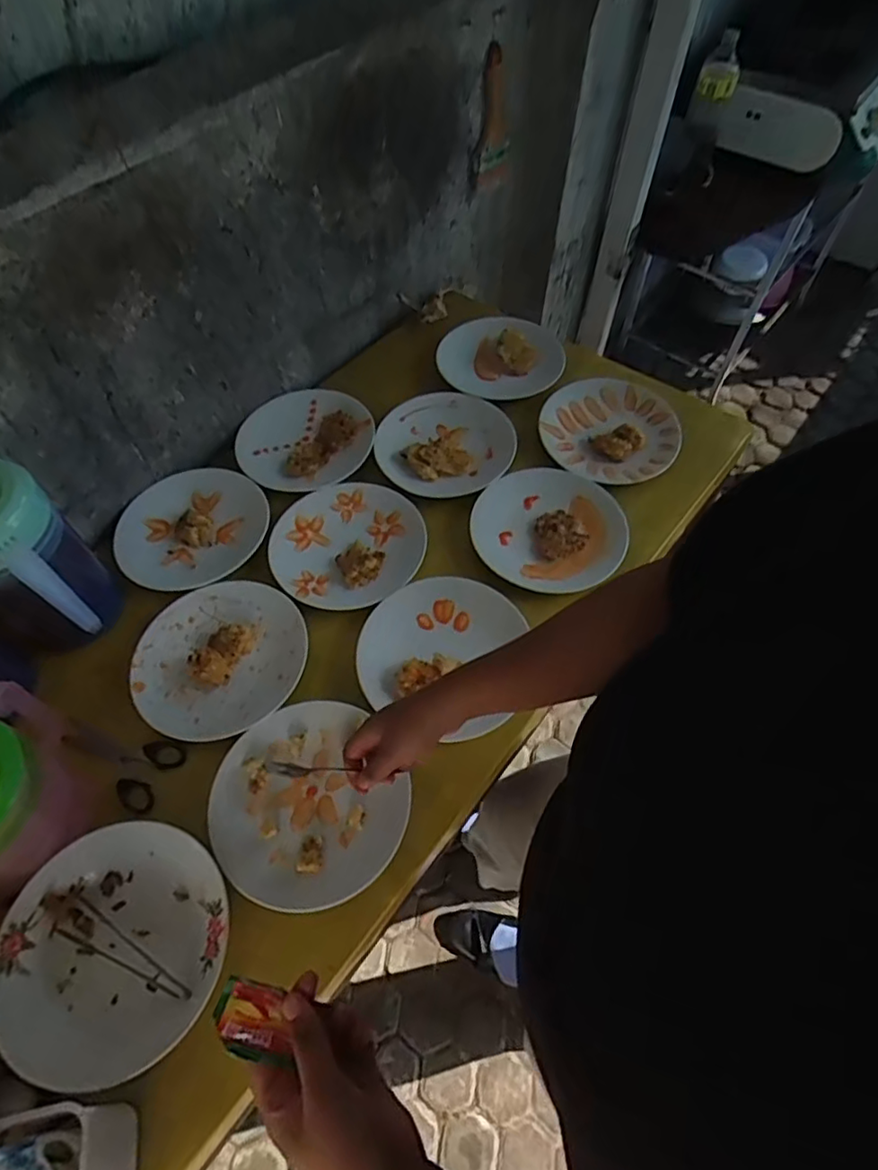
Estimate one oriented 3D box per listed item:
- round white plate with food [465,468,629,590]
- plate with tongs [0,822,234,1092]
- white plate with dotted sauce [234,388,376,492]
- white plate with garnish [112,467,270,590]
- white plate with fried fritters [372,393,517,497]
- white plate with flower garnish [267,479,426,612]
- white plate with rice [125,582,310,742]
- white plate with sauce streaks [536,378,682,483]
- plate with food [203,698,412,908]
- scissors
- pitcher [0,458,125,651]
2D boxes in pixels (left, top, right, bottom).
[{"bbox_3d":[0.154,-0.078,0.828,0.209,0.025,0.200,0,60,1],"label":"round white plate with food"},{"bbox_3d":[-0.297,0.331,0.553,0.202,0.022,0.195,0,60,1],"label":"plate with tongs"},{"bbox_3d":[-0.213,-0.230,0.947,0.204,0.024,0.209,0,60,1],"label":"white plate with dotted sauce"},{"bbox_3d":[-0.350,-0.079,0.850,0.212,0.039,0.199,0,60,1],"label":"white plate with garnish"},{"bbox_3d":[0.009,-0.217,0.927,0.206,0.028,0.210,0,60,1],"label":"white plate with fried fritters"},{"bbox_3d":[-0.123,-0.061,0.820,0.200,0.021,0.207,0,60,1],"label":"white plate with flower garnish"},{"bbox_3d":[-0.266,0.083,0.723,0.201,0.027,0.202,0,60,1],"label":"white plate with rice"},{"bbox_3d":[0.276,-0.244,0.939,0.218,0.042,0.196,-28,63,-15],"label":"white plate with sauce streaks"},{"bbox_3d":[-0.141,0.224,0.627,0.186,0.021,0.197,0,60,1],"label":"plate with food"},{"bbox_3d":[-0.368,0.193,0.682,0.154,0.014,0.074,22,62,13],"label":"scissors"},{"bbox_3d":[-0.456,-0.016,0.677,0.157,0.216,0.124,34,66,19],"label":"pitcher"}]

